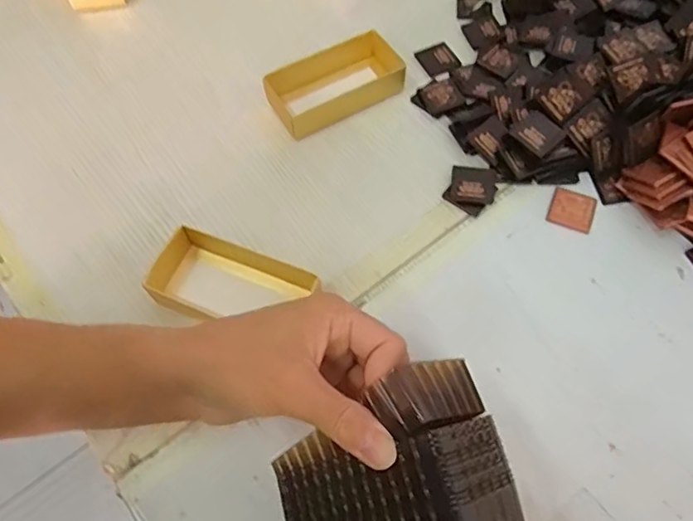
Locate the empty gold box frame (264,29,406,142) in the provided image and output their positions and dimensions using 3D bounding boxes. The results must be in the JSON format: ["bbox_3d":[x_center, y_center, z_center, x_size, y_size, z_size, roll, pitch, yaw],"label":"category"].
[{"bbox_3d":[-0.006,-0.160,0.488,0.126,0.027,0.061,-25,64,-12],"label":"empty gold box frame"}]

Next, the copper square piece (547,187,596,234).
[{"bbox_3d":[0.180,-0.040,0.436,0.033,0.004,0.033,19,64,11],"label":"copper square piece"}]

